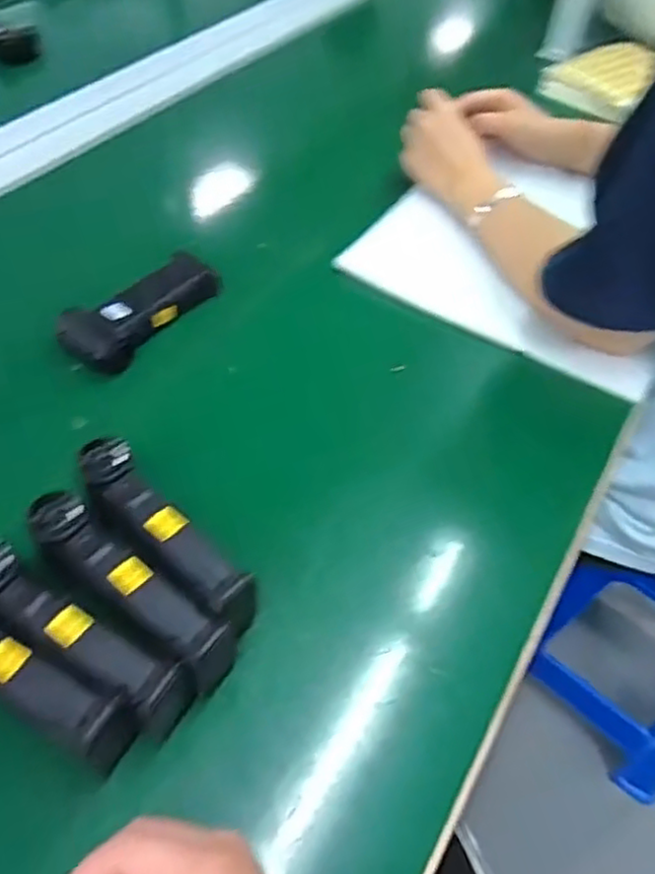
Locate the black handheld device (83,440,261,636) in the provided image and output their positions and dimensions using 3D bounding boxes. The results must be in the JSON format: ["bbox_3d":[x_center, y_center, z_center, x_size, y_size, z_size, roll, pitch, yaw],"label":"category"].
[{"bbox_3d":[-0.108,0.063,0.443,0.159,0.036,0.039,38,58,23],"label":"black handheld device"}]

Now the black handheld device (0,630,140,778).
[{"bbox_3d":[-0.182,0.135,0.392,0.151,0.060,0.032,25,54,15],"label":"black handheld device"}]

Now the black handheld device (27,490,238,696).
[{"bbox_3d":[-0.128,0.097,0.431,0.158,0.049,0.042,33,56,20],"label":"black handheld device"}]

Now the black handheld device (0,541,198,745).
[{"bbox_3d":[-0.152,0.121,0.407,0.150,0.062,0.033,27,54,16],"label":"black handheld device"}]

